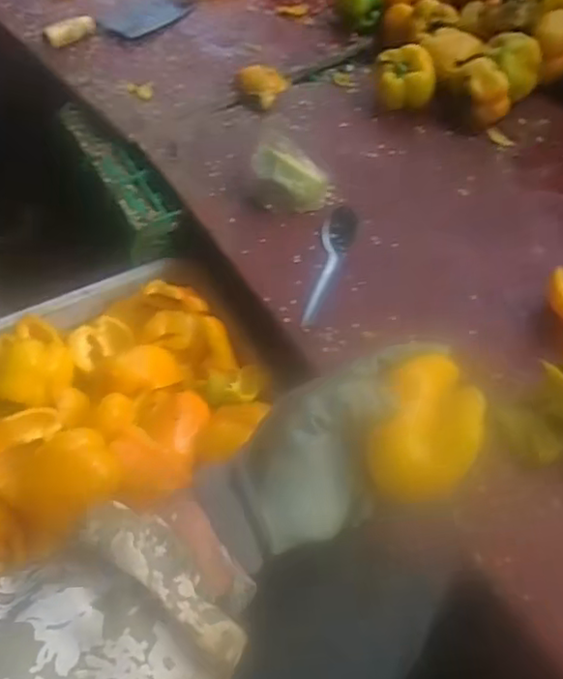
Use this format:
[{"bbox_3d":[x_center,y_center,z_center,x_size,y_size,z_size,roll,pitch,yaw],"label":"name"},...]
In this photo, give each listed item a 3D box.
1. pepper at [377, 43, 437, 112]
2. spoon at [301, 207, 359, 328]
[{"bbox_3d":[0.171,-0.356,0.872,0.078,0.066,0.064,5,53,5],"label":"pepper"},{"bbox_3d":[0.056,-0.085,0.694,0.039,0.028,0.162,9,53,8],"label":"spoon"}]

